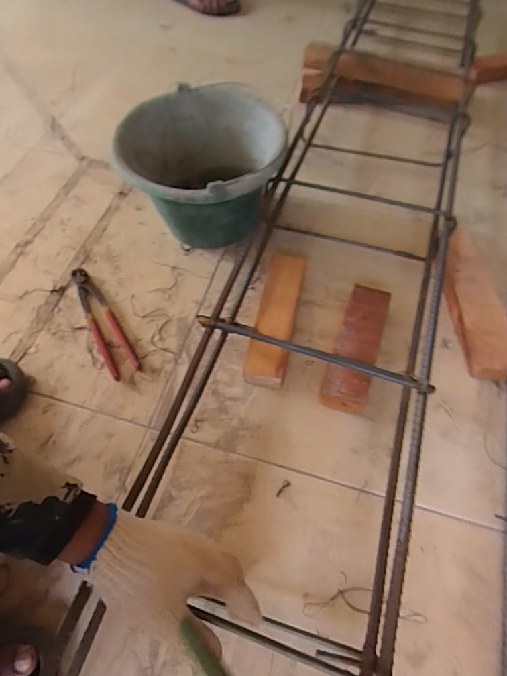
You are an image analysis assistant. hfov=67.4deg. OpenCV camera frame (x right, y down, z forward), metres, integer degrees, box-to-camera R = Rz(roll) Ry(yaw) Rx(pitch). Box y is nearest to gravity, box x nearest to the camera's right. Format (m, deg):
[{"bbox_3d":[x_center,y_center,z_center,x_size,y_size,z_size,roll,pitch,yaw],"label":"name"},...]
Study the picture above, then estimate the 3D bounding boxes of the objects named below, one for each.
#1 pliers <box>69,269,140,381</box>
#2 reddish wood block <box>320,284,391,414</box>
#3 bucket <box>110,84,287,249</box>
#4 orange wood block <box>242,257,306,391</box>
[{"bbox_3d":[-0.248,-0.030,0.613,0.044,0.015,0.218,-30,64,-14],"label":"pliers"},{"bbox_3d":[0.152,0.011,0.568,0.066,0.047,0.196,17,63,11],"label":"reddish wood block"},{"bbox_3d":[-0.084,-0.275,0.663,0.258,0.172,0.279,5,61,4],"label":"bucket"},{"bbox_3d":[0.036,-0.038,0.600,0.066,0.044,0.236,10,62,7],"label":"orange wood block"}]

